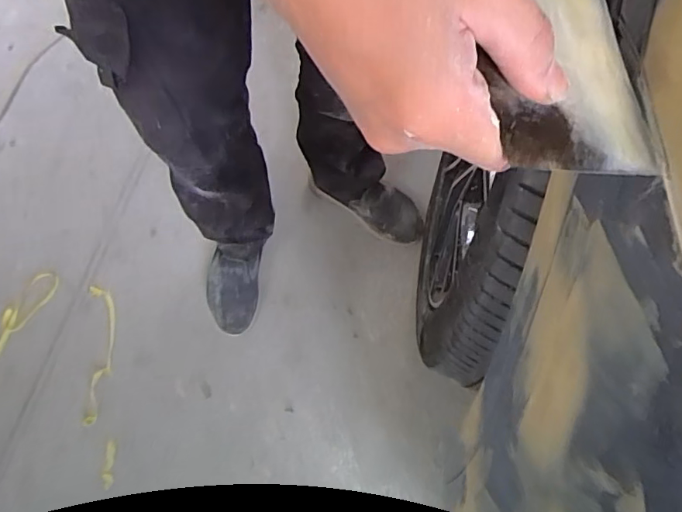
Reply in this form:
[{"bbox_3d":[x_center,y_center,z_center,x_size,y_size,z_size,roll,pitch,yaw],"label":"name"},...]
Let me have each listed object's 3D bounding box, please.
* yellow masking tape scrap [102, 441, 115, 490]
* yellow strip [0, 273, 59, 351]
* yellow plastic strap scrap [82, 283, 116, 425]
[{"bbox_3d":[-0.427,0.382,0.938,0.019,0.005,0.081,-4,72,-3],"label":"yellow masking tape scrap"},{"bbox_3d":[-0.653,0.126,1.024,0.047,0.014,0.218,32,74,8],"label":"yellow strip"},{"bbox_3d":[-0.475,0.189,1.008,0.054,0.012,0.271,-4,72,-3],"label":"yellow plastic strap scrap"}]

